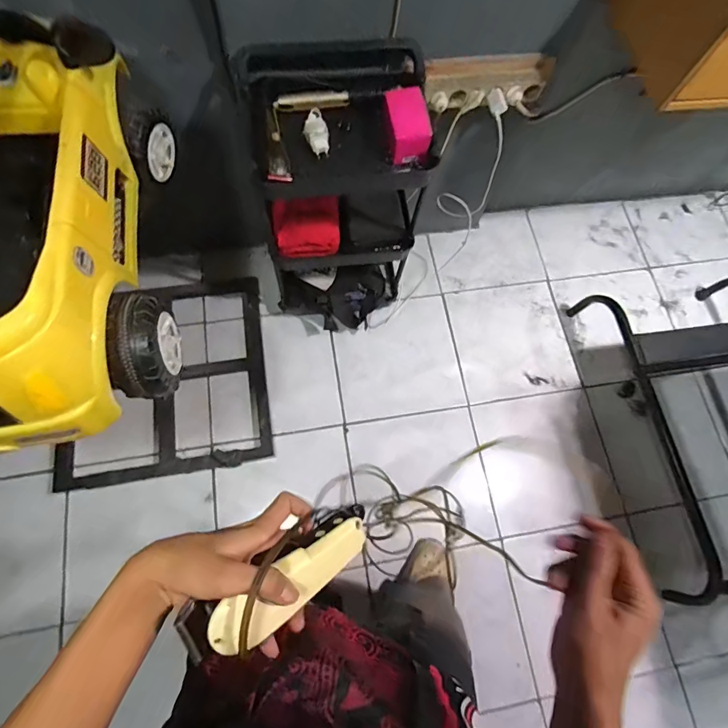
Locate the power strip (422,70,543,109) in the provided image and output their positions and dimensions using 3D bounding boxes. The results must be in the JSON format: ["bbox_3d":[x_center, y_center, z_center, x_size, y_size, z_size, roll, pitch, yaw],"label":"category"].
[{"bbox_3d":[0.270,-0.617,0.966,0.266,0.042,0.067,-3,73,-5],"label":"power strip"}]

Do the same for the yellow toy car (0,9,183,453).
[{"bbox_3d":[-0.516,-0.193,0.586,0.398,0.306,0.589,-11,73,-8],"label":"yellow toy car"}]

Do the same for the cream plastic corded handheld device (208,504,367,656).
[{"bbox_3d":[-0.055,0.167,0.343,0.143,0.040,0.050,-34,76,-31],"label":"cream plastic corded handheld device"}]

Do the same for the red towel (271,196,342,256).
[{"bbox_3d":[-0.146,-0.345,1.082,0.165,0.058,0.139,-1,72,-5],"label":"red towel"}]

